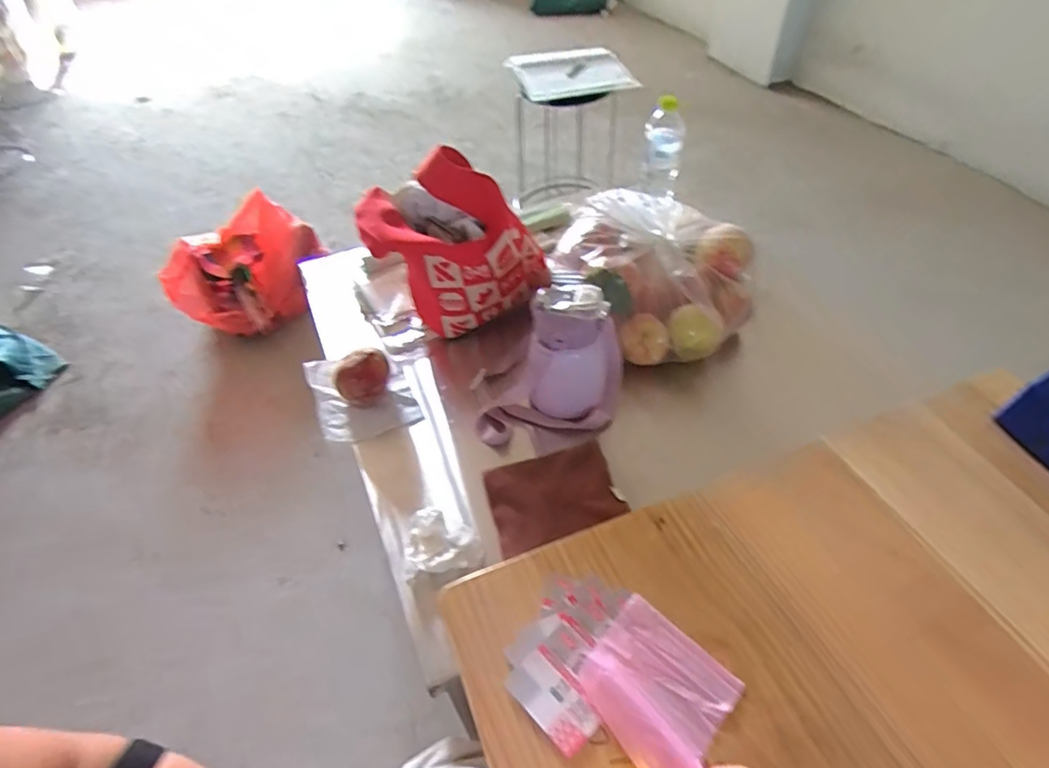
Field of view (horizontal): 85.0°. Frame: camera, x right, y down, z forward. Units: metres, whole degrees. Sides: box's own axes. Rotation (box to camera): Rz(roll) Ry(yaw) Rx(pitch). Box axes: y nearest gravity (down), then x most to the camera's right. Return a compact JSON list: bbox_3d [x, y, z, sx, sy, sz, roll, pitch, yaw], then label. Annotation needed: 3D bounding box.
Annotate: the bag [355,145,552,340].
[{"bbox_3d":[-0.106,-0.196,0.849,0.259,0.218,0.115,2,48,5],"label":"bag"}]

